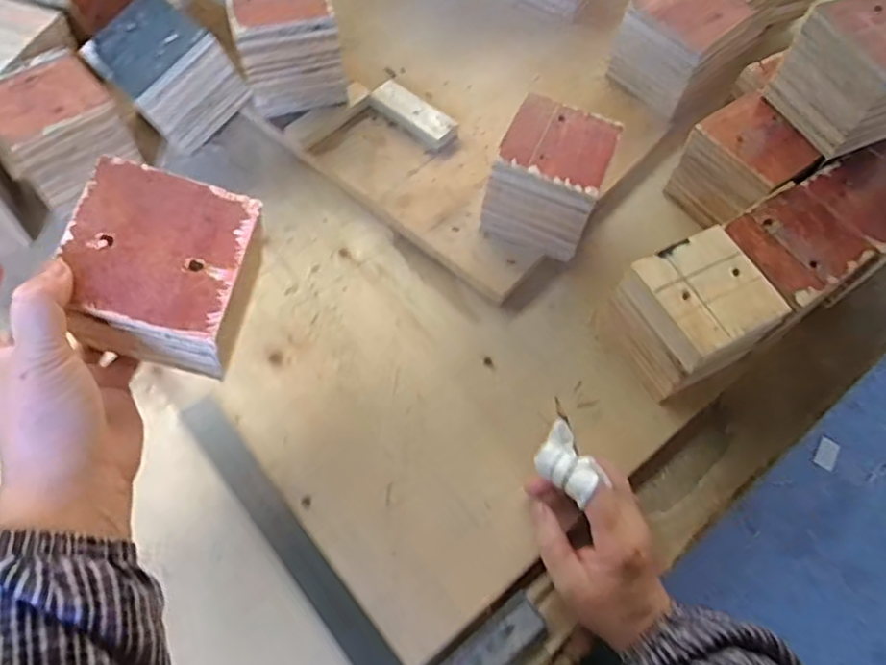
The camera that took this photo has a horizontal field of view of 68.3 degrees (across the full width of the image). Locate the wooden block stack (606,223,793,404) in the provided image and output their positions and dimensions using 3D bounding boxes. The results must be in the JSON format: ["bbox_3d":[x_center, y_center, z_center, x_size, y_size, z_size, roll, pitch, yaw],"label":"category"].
[{"bbox_3d":[0.204,-0.009,0.535,0.101,0.098,0.096,-26,67,-17],"label":"wooden block stack"}]

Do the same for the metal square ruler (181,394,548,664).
[{"bbox_3d":[-0.065,0.140,0.488,0.118,0.022,0.292,-36,69,-20],"label":"metal square ruler"}]

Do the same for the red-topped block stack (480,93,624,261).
[{"bbox_3d":[0.091,-0.130,0.568,0.093,0.100,0.094,21,63,7],"label":"red-topped block stack"}]

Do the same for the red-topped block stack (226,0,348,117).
[{"bbox_3d":[-0.149,-0.275,0.619,0.093,0.097,0.108,-13,64,-11],"label":"red-topped block stack"}]

